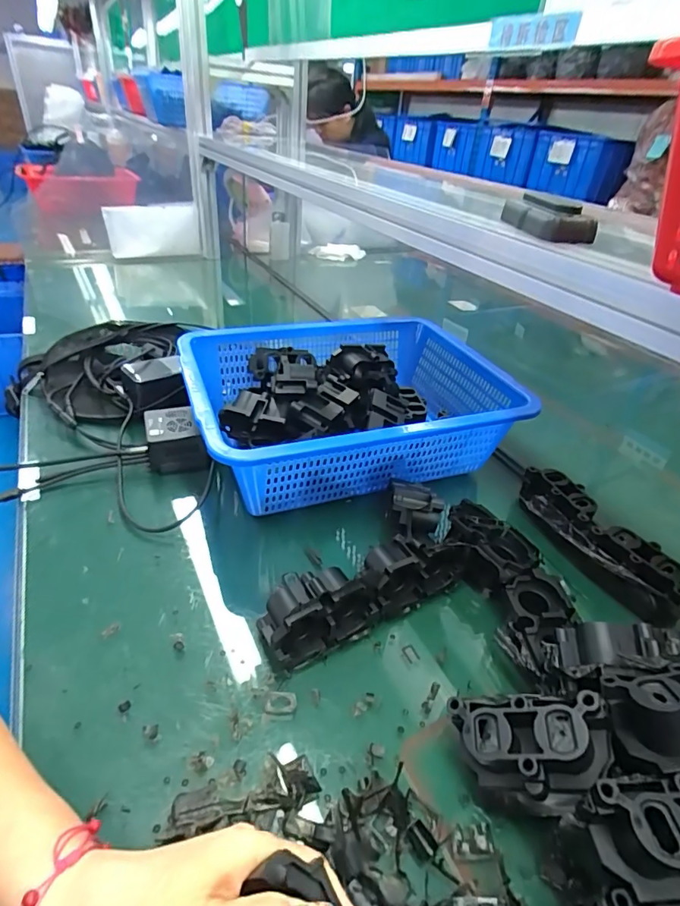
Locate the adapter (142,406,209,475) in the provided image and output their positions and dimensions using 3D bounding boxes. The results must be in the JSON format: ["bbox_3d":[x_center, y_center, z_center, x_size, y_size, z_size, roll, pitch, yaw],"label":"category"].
[{"bbox_3d":[-0.208,-0.018,0.600,0.071,0.047,0.076,-7,38,-17],"label":"adapter"}]

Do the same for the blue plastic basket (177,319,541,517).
[{"bbox_3d":[0.013,-0.065,0.628,0.393,0.117,0.310,-8,38,-19],"label":"blue plastic basket"}]

